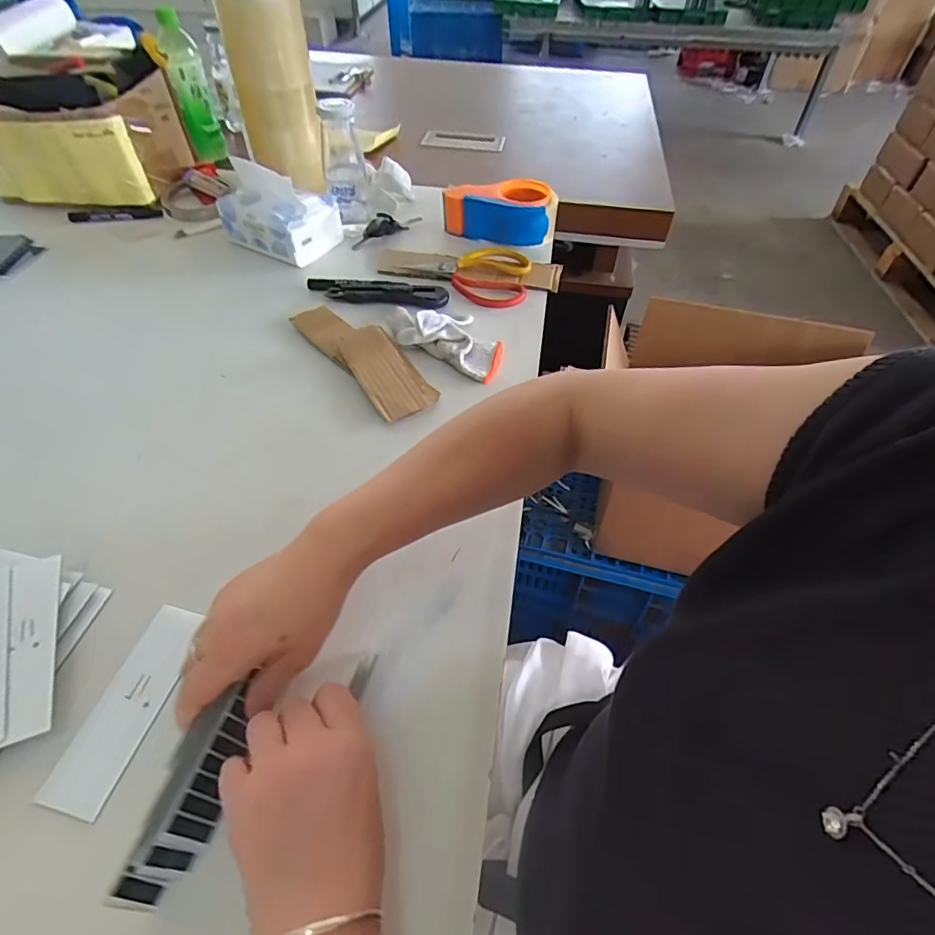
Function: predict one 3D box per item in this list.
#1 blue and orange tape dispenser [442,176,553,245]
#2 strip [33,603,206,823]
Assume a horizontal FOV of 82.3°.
[{"bbox_3d":[0.042,-0.377,0.783,0.154,0.057,0.067,7,50,5],"label":"blue and orange tape dispenser"},{"bbox_3d":[-0.238,0.164,0.377,0.046,0.006,0.135,11,52,9],"label":"strip"}]

